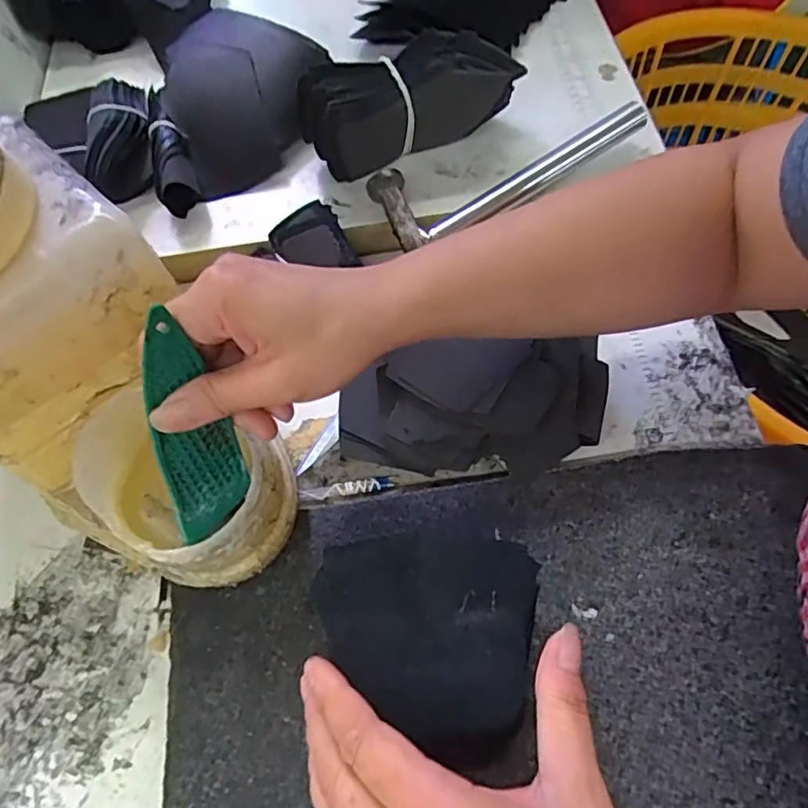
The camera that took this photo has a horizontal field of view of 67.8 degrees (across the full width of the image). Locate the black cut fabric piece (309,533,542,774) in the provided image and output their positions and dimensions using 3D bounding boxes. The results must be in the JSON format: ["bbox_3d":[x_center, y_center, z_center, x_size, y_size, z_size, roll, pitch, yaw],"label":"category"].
[{"bbox_3d":[0.006,0.103,0.277,0.100,0.009,0.091,10,67,8],"label":"black cut fabric piece"}]

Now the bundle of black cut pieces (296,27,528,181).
[{"bbox_3d":[0.011,-0.230,0.459,0.170,0.065,0.058,-25,64,-7],"label":"bundle of black cut pieces"}]

